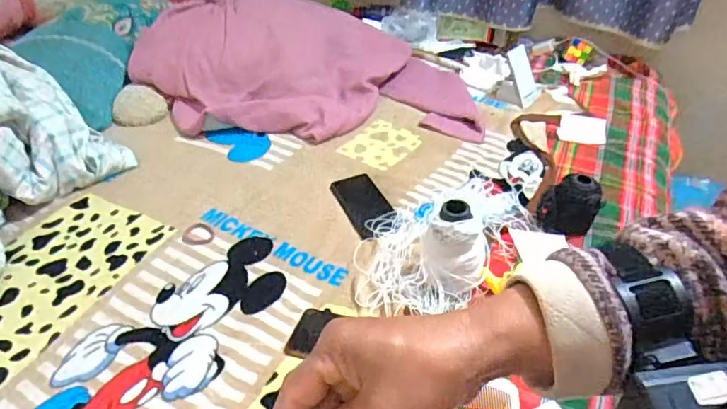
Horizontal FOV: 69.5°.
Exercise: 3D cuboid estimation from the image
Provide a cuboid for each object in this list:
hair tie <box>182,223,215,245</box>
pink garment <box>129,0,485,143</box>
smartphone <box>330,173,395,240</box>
[{"bbox_3d":[-0.267,0.047,0.844,0.049,0.004,0.050,0,40,0],"label":"hair tie"},{"bbox_3d":[-0.139,-0.338,1.205,0.797,0.145,0.472,4,40,5],"label":"pink garment"},{"bbox_3d":[0.001,-0.004,0.925,0.083,0.006,0.166,-16,42,-17],"label":"smartphone"}]

